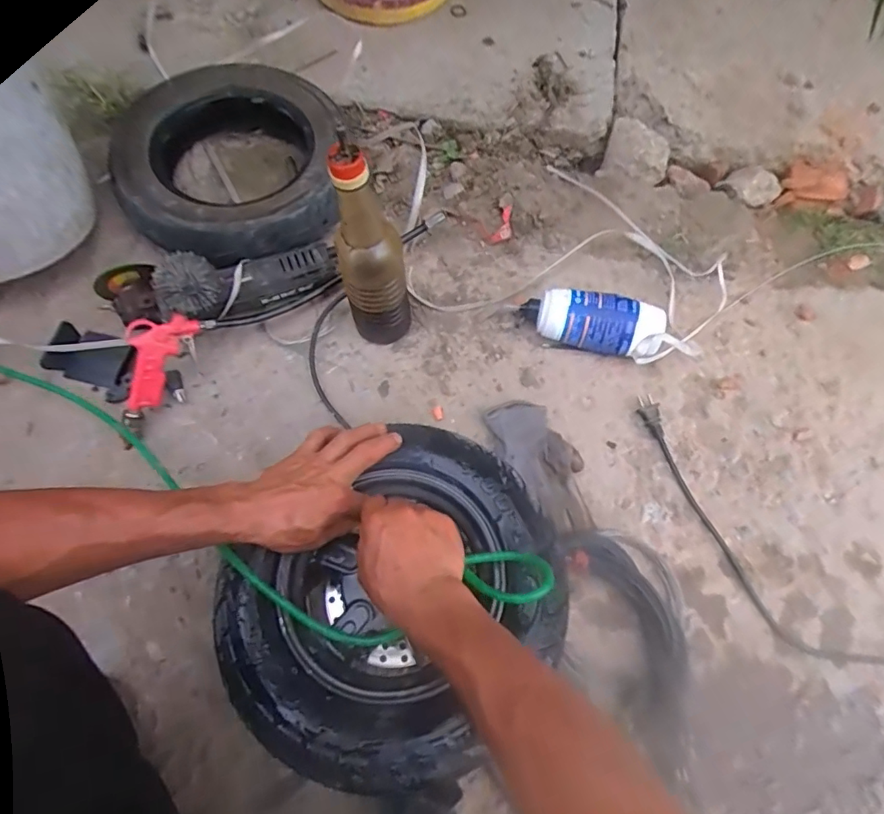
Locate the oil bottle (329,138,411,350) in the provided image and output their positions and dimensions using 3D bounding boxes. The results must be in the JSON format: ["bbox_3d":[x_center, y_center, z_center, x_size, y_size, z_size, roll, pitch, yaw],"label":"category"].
[{"bbox_3d":[-0.079,-0.157,0.579,0.062,0.288,0.065,-33,75,-11],"label":"oil bottle"}]

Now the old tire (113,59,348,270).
[{"bbox_3d":[-0.295,-0.335,0.743,0.322,0.082,0.331,0,71,-1],"label":"old tire"}]

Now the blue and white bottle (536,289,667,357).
[{"bbox_3d":[0.206,-0.109,0.686,0.157,0.061,0.068,14,72,4],"label":"blue and white bottle"}]

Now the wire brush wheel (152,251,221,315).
[{"bbox_3d":[-0.314,-0.151,0.640,0.075,0.045,0.073,-4,100,-24],"label":"wire brush wheel"}]

